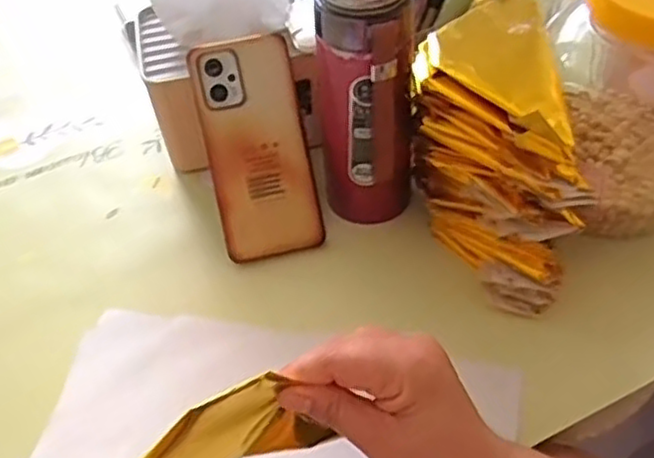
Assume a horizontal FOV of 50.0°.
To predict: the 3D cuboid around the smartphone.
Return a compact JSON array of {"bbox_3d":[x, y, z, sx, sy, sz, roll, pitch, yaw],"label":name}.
[{"bbox_3d":[-0.052,-0.061,0.530,0.076,0.008,0.163,-12,95,-6],"label":"smartphone"}]

